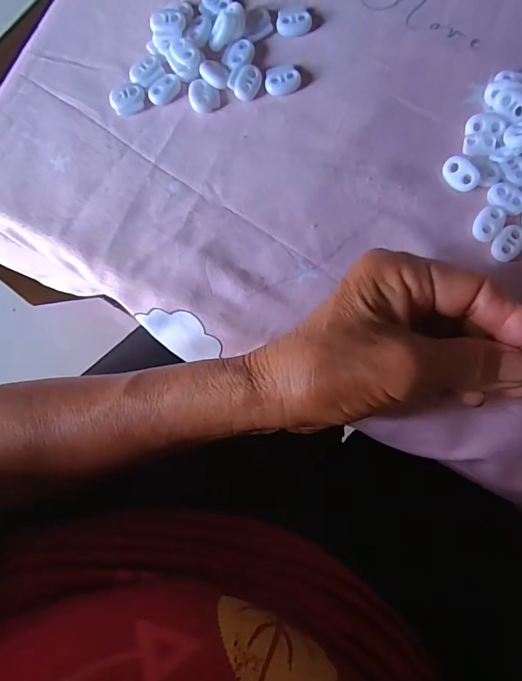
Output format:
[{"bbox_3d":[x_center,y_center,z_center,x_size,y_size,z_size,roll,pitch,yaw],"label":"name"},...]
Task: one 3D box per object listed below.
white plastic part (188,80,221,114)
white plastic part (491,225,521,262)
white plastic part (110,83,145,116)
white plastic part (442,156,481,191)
[{"bbox_3d":[-0.036,-0.155,0.276,0.019,0.006,0.020,-1,82,4],"label":"white plastic part"},{"bbox_3d":[0.142,-0.057,0.249,0.014,0.004,0.023,36,86,8],"label":"white plastic part"},{"bbox_3d":[-0.085,-0.154,0.279,0.022,0.006,0.018,-23,81,0],"label":"white plastic part"},{"bbox_3d":[0.117,-0.097,0.256,0.023,0.008,0.014,44,87,8],"label":"white plastic part"}]

